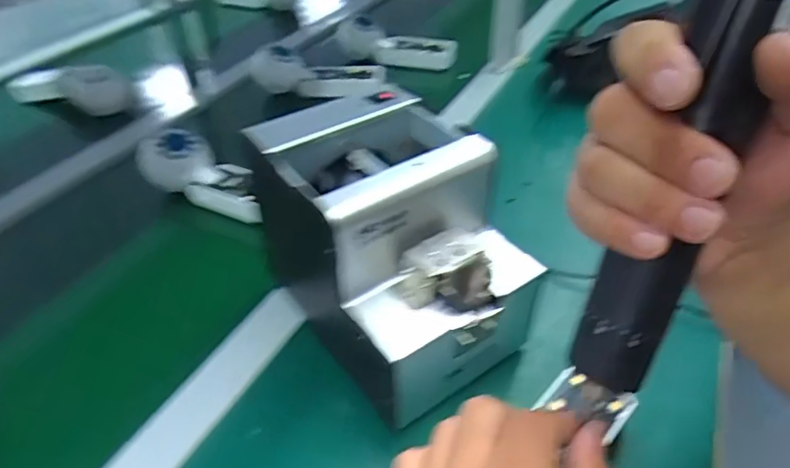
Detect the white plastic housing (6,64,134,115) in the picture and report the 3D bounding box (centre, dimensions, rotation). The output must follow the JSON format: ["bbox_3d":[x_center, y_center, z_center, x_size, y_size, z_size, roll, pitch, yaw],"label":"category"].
[{"bbox_3d":[-0.435,-0.199,0.721,0.188,0.058,0.039,11,42,14],"label":"white plastic housing"}]

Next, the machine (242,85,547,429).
[{"bbox_3d":[0.000,0.010,0.382,0.121,0.150,0.170,-26,46,-26],"label":"machine"}]

